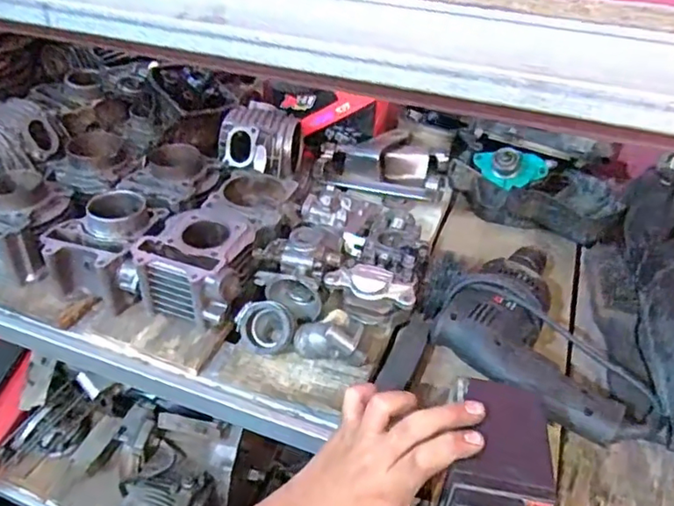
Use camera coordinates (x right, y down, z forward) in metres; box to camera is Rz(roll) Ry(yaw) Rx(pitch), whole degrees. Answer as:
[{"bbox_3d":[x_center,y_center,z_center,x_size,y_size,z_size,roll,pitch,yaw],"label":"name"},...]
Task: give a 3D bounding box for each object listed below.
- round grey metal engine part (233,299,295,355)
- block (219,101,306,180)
[{"bbox_3d":[-0.073,0.080,0.589,0.057,0.048,0.046,-5,41,-7],"label":"round grey metal engine part"},{"bbox_3d":[-0.108,-0.160,0.821,0.105,0.082,0.110,5,41,5],"label":"block"}]

